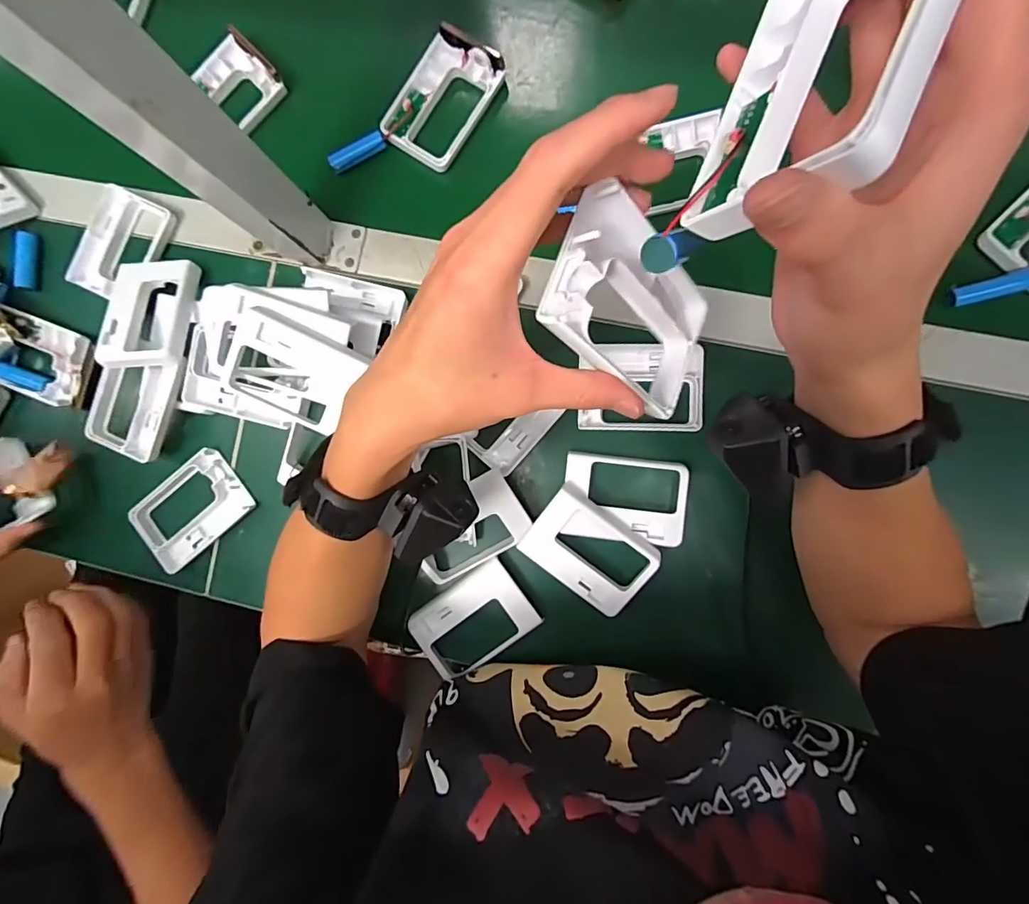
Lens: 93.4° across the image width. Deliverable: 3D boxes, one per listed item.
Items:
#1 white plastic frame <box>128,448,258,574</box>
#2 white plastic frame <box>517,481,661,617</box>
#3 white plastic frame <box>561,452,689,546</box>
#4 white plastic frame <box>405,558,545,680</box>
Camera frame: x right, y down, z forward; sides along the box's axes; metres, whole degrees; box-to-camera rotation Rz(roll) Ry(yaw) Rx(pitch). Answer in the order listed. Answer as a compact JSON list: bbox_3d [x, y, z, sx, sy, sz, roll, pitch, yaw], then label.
[{"bbox_3d":[-0.277,0.050,0.415,0.097,0.018,0.064,-38,86,4],"label":"white plastic frame"},{"bbox_3d":[0.058,0.076,0.373,0.093,0.012,0.065,37,107,1],"label":"white plastic frame"},{"bbox_3d":[0.085,0.035,0.371,0.093,0.015,0.065,7,86,1],"label":"white plastic frame"},{"bbox_3d":[-0.032,0.134,0.385,0.092,0.010,0.063,-36,86,4],"label":"white plastic frame"}]

